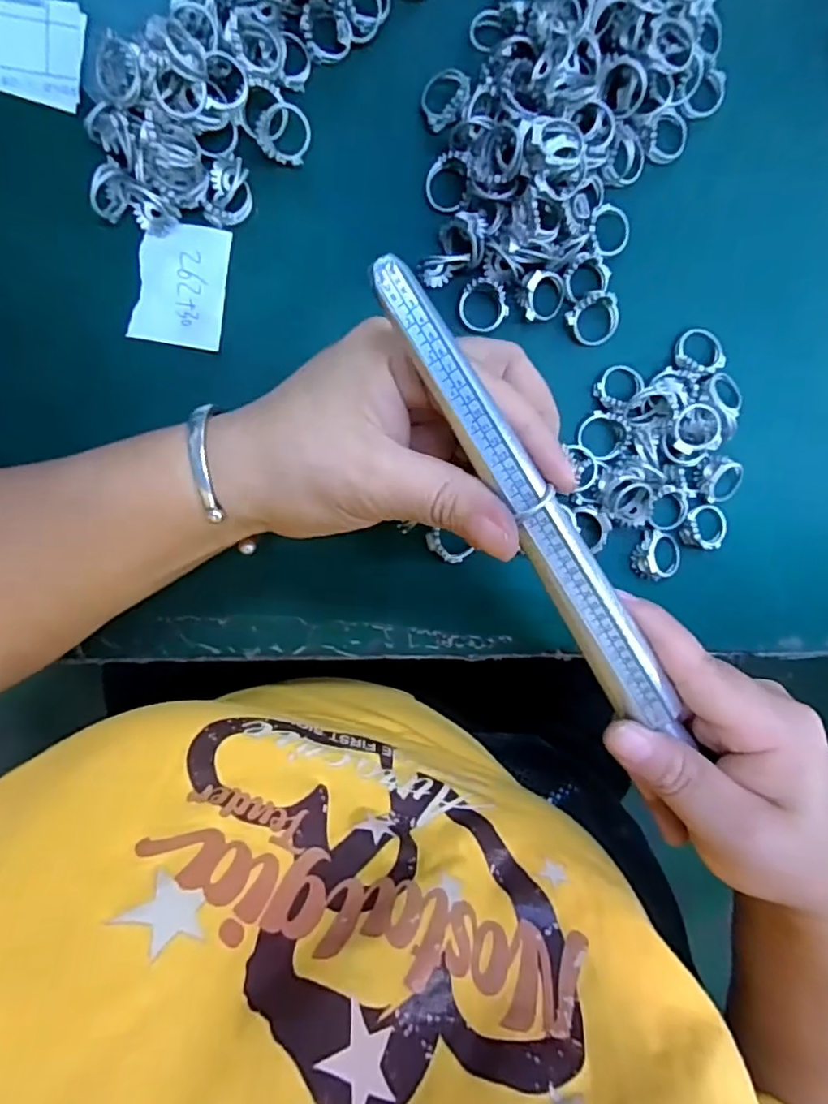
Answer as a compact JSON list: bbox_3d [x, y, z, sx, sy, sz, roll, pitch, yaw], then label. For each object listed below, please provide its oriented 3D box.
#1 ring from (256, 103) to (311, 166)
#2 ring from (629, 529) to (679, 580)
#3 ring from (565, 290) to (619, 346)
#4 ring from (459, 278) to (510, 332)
[{"bbox_3d":[-0.054,-0.177,0.250,0.020,0.008,0.022,-1,97,-5],"label":"ring"},{"bbox_3d":[0.118,0.002,0.287,0.023,0.013,0.023,-3,97,-27],"label":"ring"},{"bbox_3d":[0.084,-0.107,0.270,0.023,0.011,0.022,-1,97,-5],"label":"ring"},{"bbox_3d":[0.032,-0.111,0.265,0.023,0.006,0.021,-1,97,-5],"label":"ring"}]

